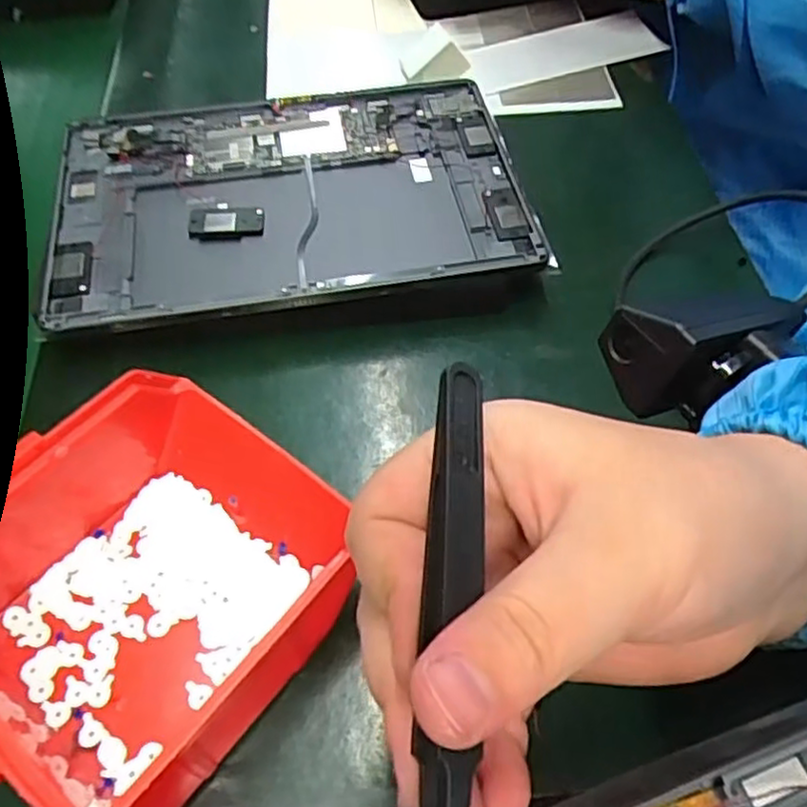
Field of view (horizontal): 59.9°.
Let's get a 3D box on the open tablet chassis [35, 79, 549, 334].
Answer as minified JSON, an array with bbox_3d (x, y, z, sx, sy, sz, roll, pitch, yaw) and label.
[{"bbox_3d":[-0.067,-0.116,0.393,0.255,0.013,0.160,-9,60,-5],"label":"open tablet chassis"}]

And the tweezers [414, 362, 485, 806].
[{"bbox_3d":[0.009,0.045,0.137,0.010,0.007,0.115,4,68,0],"label":"tweezers"}]

